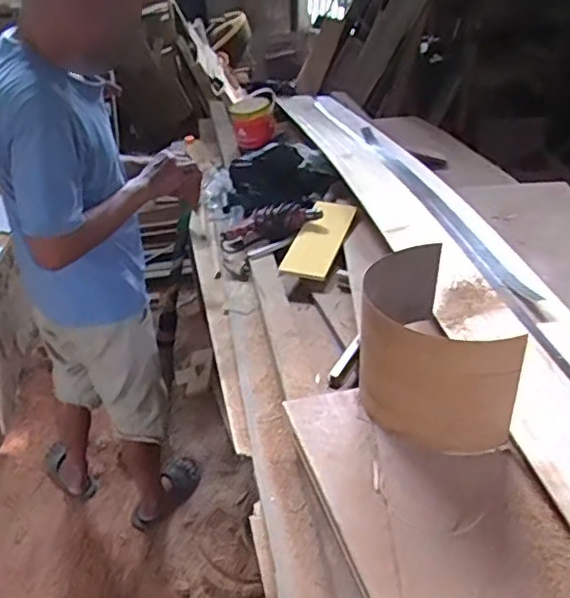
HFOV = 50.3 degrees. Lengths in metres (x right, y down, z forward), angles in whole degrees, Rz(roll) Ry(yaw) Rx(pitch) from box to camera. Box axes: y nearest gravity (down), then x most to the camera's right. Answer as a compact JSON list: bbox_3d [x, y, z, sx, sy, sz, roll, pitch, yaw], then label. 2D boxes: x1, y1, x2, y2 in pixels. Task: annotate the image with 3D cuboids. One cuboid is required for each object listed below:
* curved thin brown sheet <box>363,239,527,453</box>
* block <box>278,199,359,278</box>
[{"bbox_3d":[0.231,0.091,1.052,0.205,0.235,0.315,-5,33,-4],"label":"curved thin brown sheet"},{"bbox_3d":[0.094,-0.165,1.609,0.128,0.025,0.276,13,51,22],"label":"block"}]

